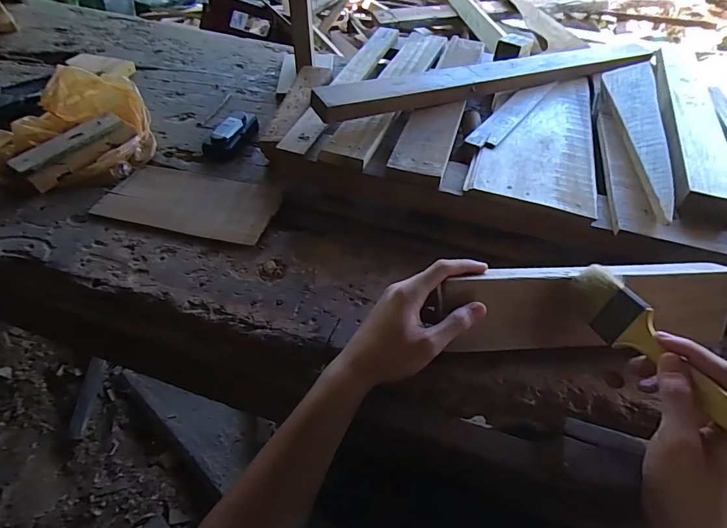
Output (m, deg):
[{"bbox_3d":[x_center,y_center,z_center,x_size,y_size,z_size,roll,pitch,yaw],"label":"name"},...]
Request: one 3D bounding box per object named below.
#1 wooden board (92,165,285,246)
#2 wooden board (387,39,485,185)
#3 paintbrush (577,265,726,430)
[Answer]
[{"bbox_3d":[-0.234,-0.087,0.565,0.225,0.014,0.119,13,51,4],"label":"wooden board"},{"bbox_3d":[0.129,-0.267,0.655,0.071,0.023,0.453,17,52,8],"label":"wooden board"},{"bbox_3d":[0.234,0.071,0.338,0.013,0.044,0.175,10,37,-30],"label":"paintbrush"}]

